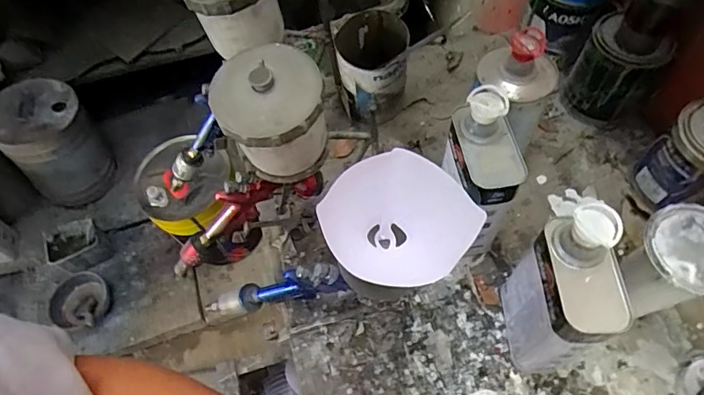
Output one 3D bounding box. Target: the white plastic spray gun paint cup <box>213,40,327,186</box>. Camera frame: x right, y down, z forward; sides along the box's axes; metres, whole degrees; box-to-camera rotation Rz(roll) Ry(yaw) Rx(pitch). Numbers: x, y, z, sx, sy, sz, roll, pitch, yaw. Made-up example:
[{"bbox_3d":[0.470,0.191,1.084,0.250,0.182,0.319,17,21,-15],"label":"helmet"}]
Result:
[{"bbox_3d":[-0.073,-0.074,0.464,0.092,0.127,0.092,-2,61,3],"label":"white plastic spray gun paint cup"}]

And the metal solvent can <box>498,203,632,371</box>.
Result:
[{"bbox_3d":[0.218,0.107,0.508,0.058,0.230,0.113,-7,61,0],"label":"metal solvent can"}]

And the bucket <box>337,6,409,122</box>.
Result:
[{"bbox_3d":[0.031,-0.185,0.731,0.097,0.164,0.104,-8,61,0],"label":"bucket"}]

